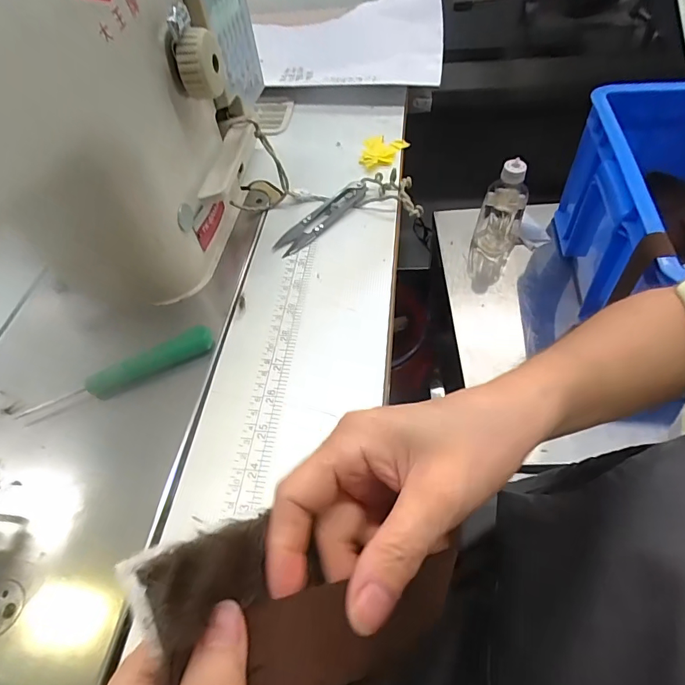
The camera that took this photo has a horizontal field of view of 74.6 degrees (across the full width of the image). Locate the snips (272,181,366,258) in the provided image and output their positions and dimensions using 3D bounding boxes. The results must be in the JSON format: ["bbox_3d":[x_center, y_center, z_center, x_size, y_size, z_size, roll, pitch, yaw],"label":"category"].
[{"bbox_3d":[-0.018,-0.110,0.394,0.027,0.014,0.100,36,65,27],"label":"snips"}]

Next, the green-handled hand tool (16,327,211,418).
[{"bbox_3d":[-0.149,0.022,0.311,0.123,0.017,0.016,-25,56,-13],"label":"green-handled hand tool"}]

